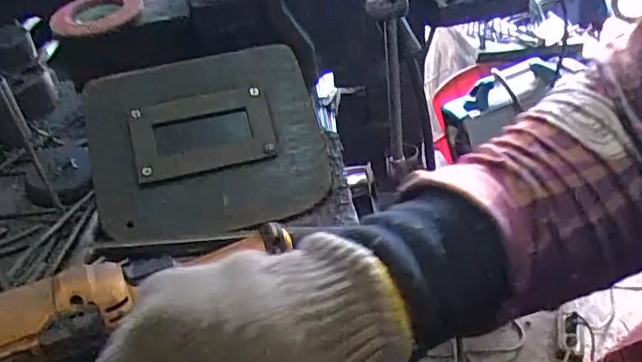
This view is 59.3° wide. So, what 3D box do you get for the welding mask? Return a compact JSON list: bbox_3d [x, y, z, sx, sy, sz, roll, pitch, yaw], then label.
[{"bbox_3d":[-0.110,-0.040,0.546,0.216,0.026,0.182,-14,74,-8],"label":"welding mask"}]

